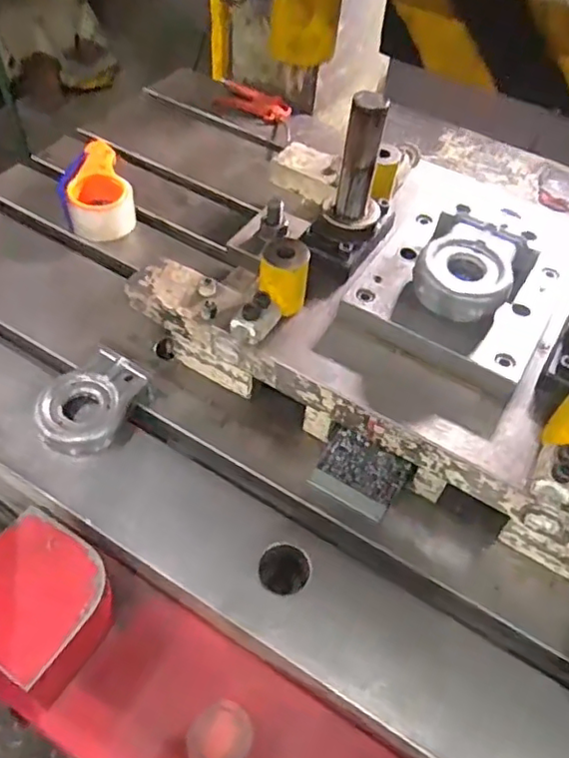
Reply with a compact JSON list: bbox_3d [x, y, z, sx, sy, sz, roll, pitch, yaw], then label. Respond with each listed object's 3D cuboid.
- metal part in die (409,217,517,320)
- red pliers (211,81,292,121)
[{"bbox_3d":[0.198,-0.120,0.659,0.098,0.042,0.115,25,53,14],"label":"metal part in die"},{"bbox_3d":[-0.062,-0.515,1.114,0.155,0.032,0.063,33,56,19],"label":"red pliers"}]

